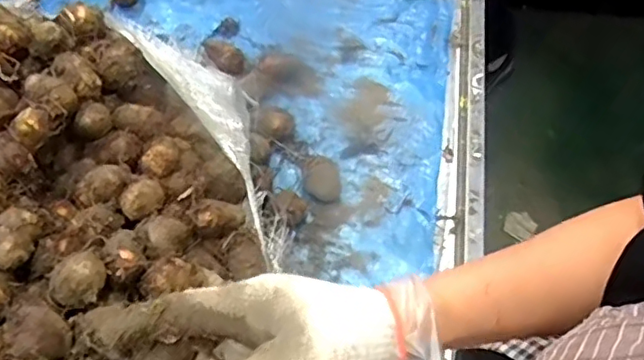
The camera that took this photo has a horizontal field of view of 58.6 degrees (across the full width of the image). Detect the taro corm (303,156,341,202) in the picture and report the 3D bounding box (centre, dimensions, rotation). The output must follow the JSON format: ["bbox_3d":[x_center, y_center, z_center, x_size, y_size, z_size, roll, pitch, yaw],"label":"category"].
[{"bbox_3d":[0.000,-0.001,0.644,0.039,0.036,0.042,-1,61,1],"label":"taro corm"}]

